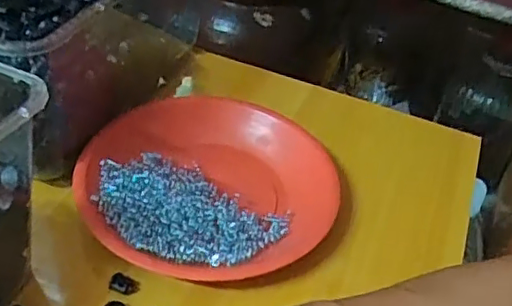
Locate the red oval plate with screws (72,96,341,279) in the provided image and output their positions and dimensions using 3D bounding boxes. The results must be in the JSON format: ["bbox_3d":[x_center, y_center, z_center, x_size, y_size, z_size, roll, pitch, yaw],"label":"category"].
[{"bbox_3d":[-0.038,0.022,0.451,0.184,0.032,0.184,-3,42,-12],"label":"red oval plate with screws"}]

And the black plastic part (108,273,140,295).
[{"bbox_3d":[-0.088,0.087,0.387,0.019,0.005,0.012,11,41,5],"label":"black plastic part"}]

